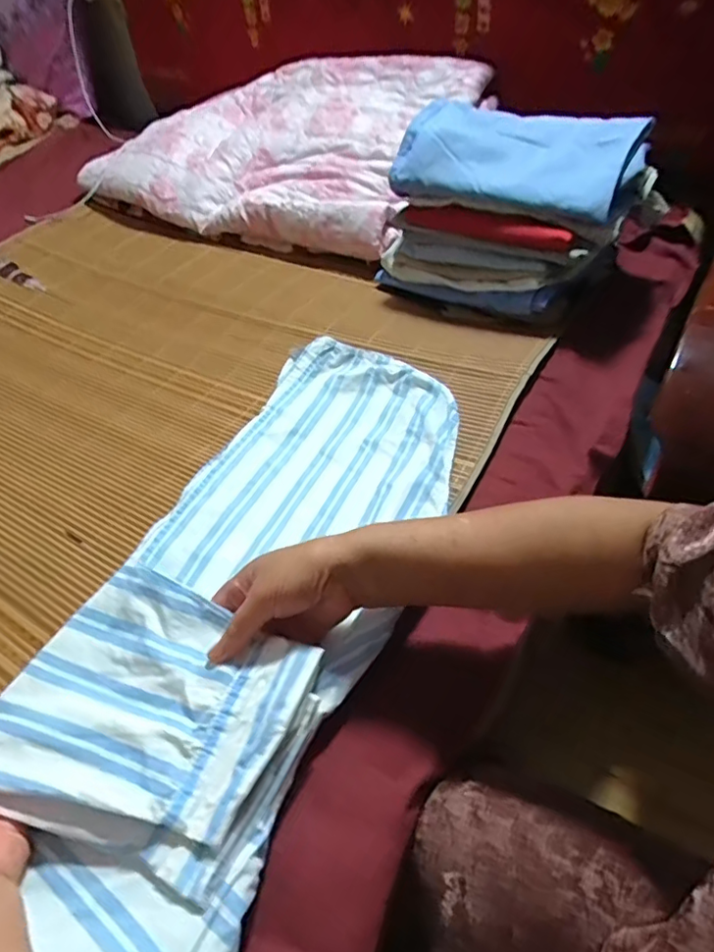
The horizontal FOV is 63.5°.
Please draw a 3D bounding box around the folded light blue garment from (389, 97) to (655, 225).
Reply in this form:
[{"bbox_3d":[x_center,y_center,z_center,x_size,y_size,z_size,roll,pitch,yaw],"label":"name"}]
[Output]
[{"bbox_3d":[0.199,-0.412,0.741,0.294,0.075,0.148,25,54,26],"label":"folded light blue garment"}]

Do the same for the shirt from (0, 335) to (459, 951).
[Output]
[{"bbox_3d":[-0.104,0.107,0.479,0.246,0.056,0.738,15,46,17],"label":"shirt"}]

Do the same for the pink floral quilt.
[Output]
[{"bbox_3d":[-0.146,-0.619,1.059,0.654,0.196,0.393,19,52,21],"label":"pink floral quilt"}]

